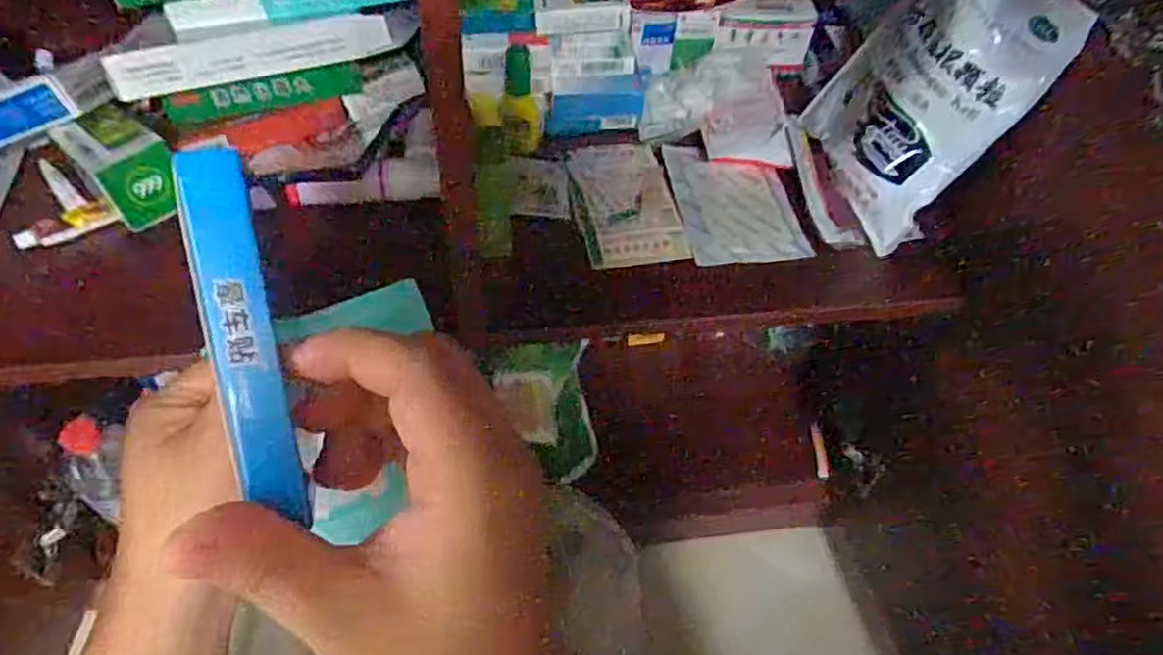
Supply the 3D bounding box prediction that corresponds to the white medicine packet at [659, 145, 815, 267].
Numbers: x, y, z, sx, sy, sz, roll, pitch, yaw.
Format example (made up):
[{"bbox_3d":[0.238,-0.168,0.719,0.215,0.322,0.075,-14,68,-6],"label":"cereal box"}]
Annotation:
[{"bbox_3d":[0.132,-0.107,0.632,0.099,0.012,0.135,-6,53,-9],"label":"white medicine packet"}]

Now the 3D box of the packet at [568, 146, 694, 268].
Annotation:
[{"bbox_3d":[0.035,-0.109,0.622,0.085,0.009,0.139,-8,54,-11],"label":"packet"}]

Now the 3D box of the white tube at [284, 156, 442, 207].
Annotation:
[{"bbox_3d":[-0.173,-0.115,0.586,0.117,0.023,0.021,-8,54,-11],"label":"white tube"}]

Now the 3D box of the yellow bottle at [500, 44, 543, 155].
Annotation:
[{"bbox_3d":[-0.050,-0.191,0.618,0.034,0.090,0.026,-2,53,-6],"label":"yellow bottle"}]

